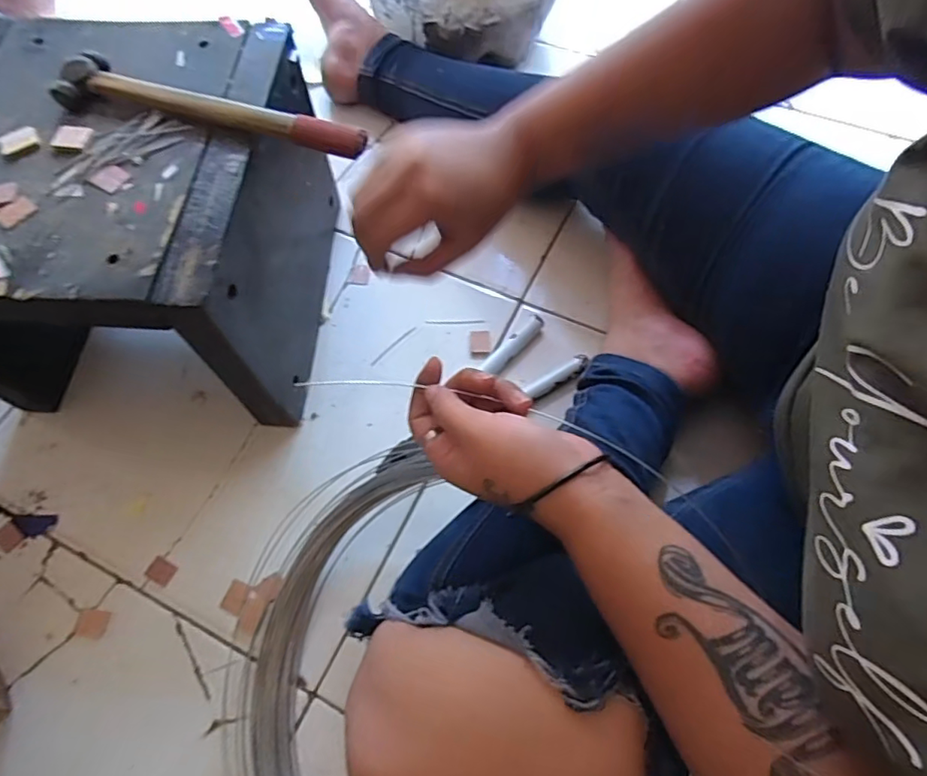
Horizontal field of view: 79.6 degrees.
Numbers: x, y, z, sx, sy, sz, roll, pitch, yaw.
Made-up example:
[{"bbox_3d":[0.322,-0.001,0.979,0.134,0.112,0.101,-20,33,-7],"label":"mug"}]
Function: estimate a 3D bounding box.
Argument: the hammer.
[{"bbox_3d":[-0.182,-0.206,0.404,0.237,0.018,0.042,12,66,8],"label":"hammer"}]

